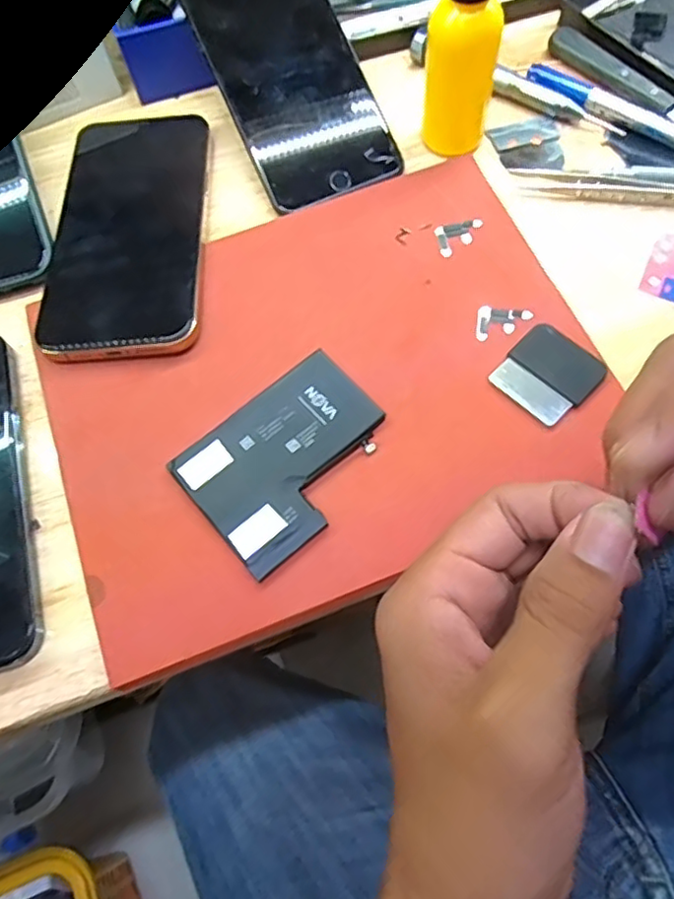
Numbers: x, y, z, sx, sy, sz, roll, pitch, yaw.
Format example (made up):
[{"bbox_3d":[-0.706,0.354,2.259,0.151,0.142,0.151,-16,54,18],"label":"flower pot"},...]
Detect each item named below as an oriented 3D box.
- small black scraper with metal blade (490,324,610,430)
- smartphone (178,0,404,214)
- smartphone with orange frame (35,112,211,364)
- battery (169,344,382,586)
[{"bbox_3d":[0.096,-0.035,0.282,0.042,0.004,0.039,-43,74,-13],"label":"small black scraper with metal blade"},{"bbox_3d":[-0.026,-0.204,0.331,0.076,0.006,0.147,-24,90,-7],"label":"smartphone"},{"bbox_3d":[-0.107,-0.116,0.317,0.076,0.010,0.157,-2,69,1],"label":"smartphone with orange frame"},{"bbox_3d":[-0.020,0.003,0.270,0.087,0.004,0.066,-39,73,-12],"label":"battery"}]

